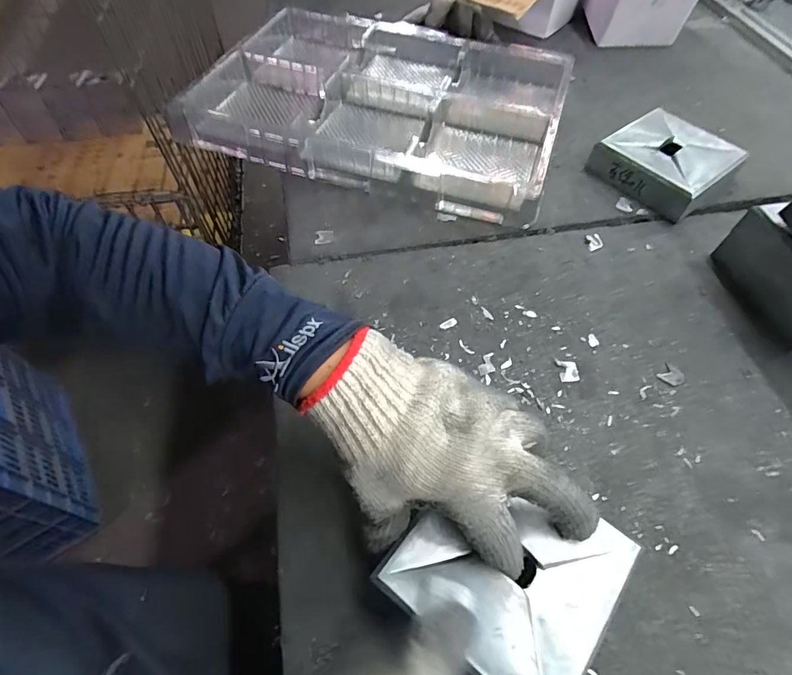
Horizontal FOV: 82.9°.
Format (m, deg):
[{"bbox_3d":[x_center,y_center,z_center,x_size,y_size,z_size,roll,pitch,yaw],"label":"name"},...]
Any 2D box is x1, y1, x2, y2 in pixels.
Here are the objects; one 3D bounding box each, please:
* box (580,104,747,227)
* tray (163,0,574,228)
[{"bbox_3d":[0.329,-0.214,0.545,0.135,0.041,0.131,-34,64,-20],"label":"box"},{"bbox_3d":[-0.021,-0.320,0.602,0.459,0.050,0.317,16,59,9],"label":"tray"}]

